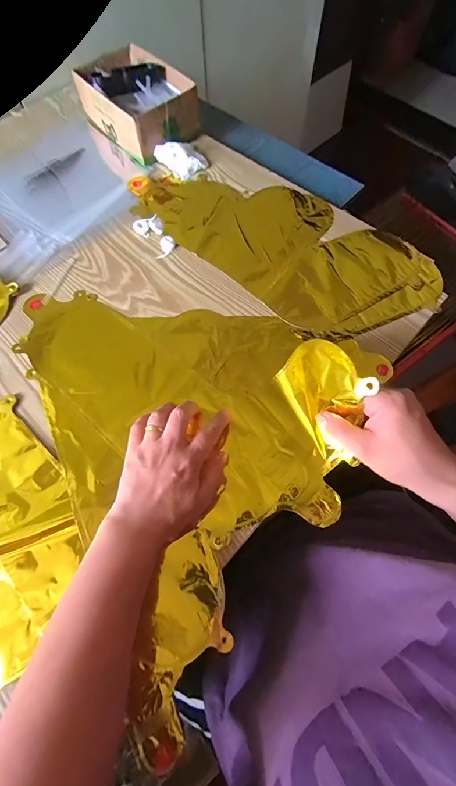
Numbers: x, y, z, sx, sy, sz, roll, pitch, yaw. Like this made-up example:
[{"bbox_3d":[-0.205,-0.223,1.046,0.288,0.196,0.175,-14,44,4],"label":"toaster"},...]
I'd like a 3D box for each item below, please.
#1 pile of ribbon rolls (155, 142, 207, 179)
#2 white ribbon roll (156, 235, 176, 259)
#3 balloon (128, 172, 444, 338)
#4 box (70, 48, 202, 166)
[{"bbox_3d":[-0.074,-0.383,0.532,0.062,0.030,0.067,-36,70,-13],"label":"pile of ribbon rolls"},{"bbox_3d":[-0.088,-0.209,0.471,0.021,0.010,0.036,10,67,6],"label":"white ribbon roll"},{"bbox_3d":[0.070,-0.232,0.473,0.435,0.014,0.206,42,74,18],"label":"balloon"},{"bbox_3d":[-0.146,-0.494,0.565,0.147,0.072,0.195,-39,71,-14],"label":"box"}]

